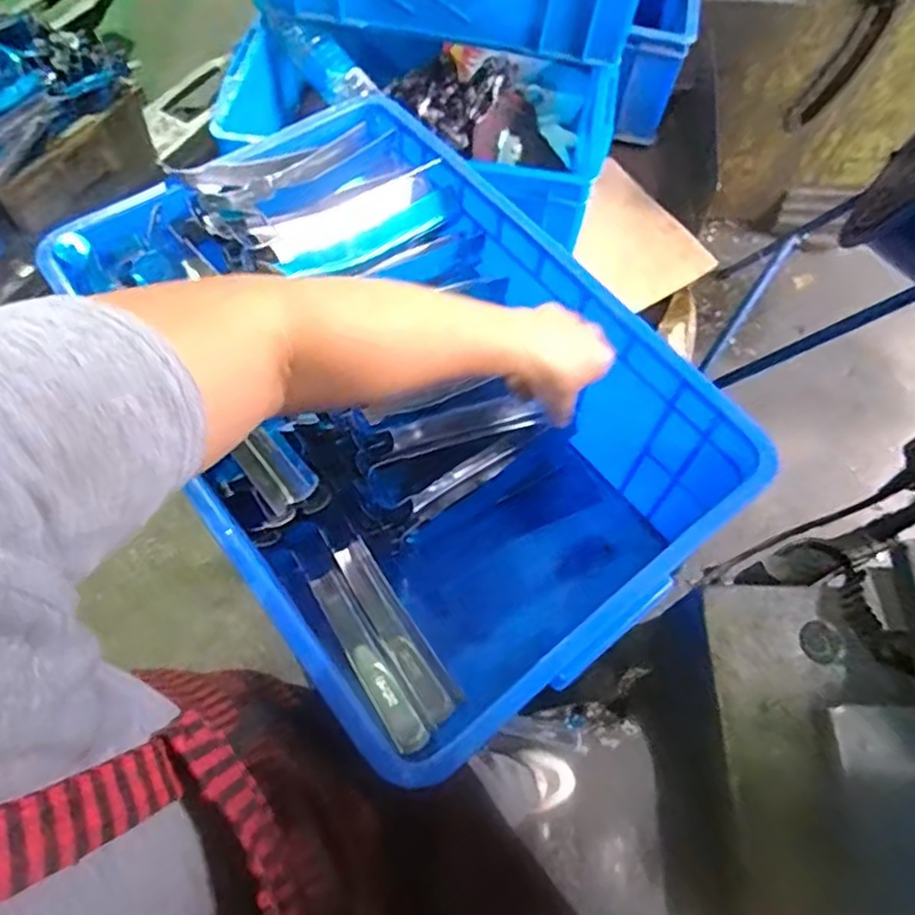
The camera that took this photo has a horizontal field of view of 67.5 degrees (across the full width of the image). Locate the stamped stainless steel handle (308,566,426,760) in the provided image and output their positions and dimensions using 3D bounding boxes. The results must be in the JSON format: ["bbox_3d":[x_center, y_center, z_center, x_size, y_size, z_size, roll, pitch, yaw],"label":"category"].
[{"bbox_3d":[-0.080,0.179,0.608,0.029,0.017,0.170,-29,69,-15],"label":"stamped stainless steel handle"}]

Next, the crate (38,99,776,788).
[{"bbox_3d":[-0.054,-0.044,0.616,0.368,0.213,0.510,-36,71,-17],"label":"crate"}]

